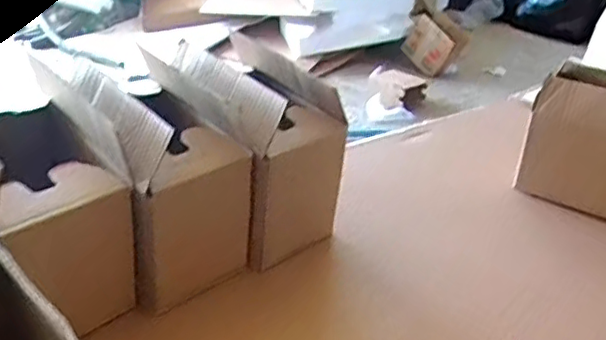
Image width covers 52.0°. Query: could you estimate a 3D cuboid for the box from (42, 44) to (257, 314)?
[{"bbox_3d":[-0.169,0.003,0.715,0.135,0.211,0.198,-18,37,-37],"label":"box"}]

